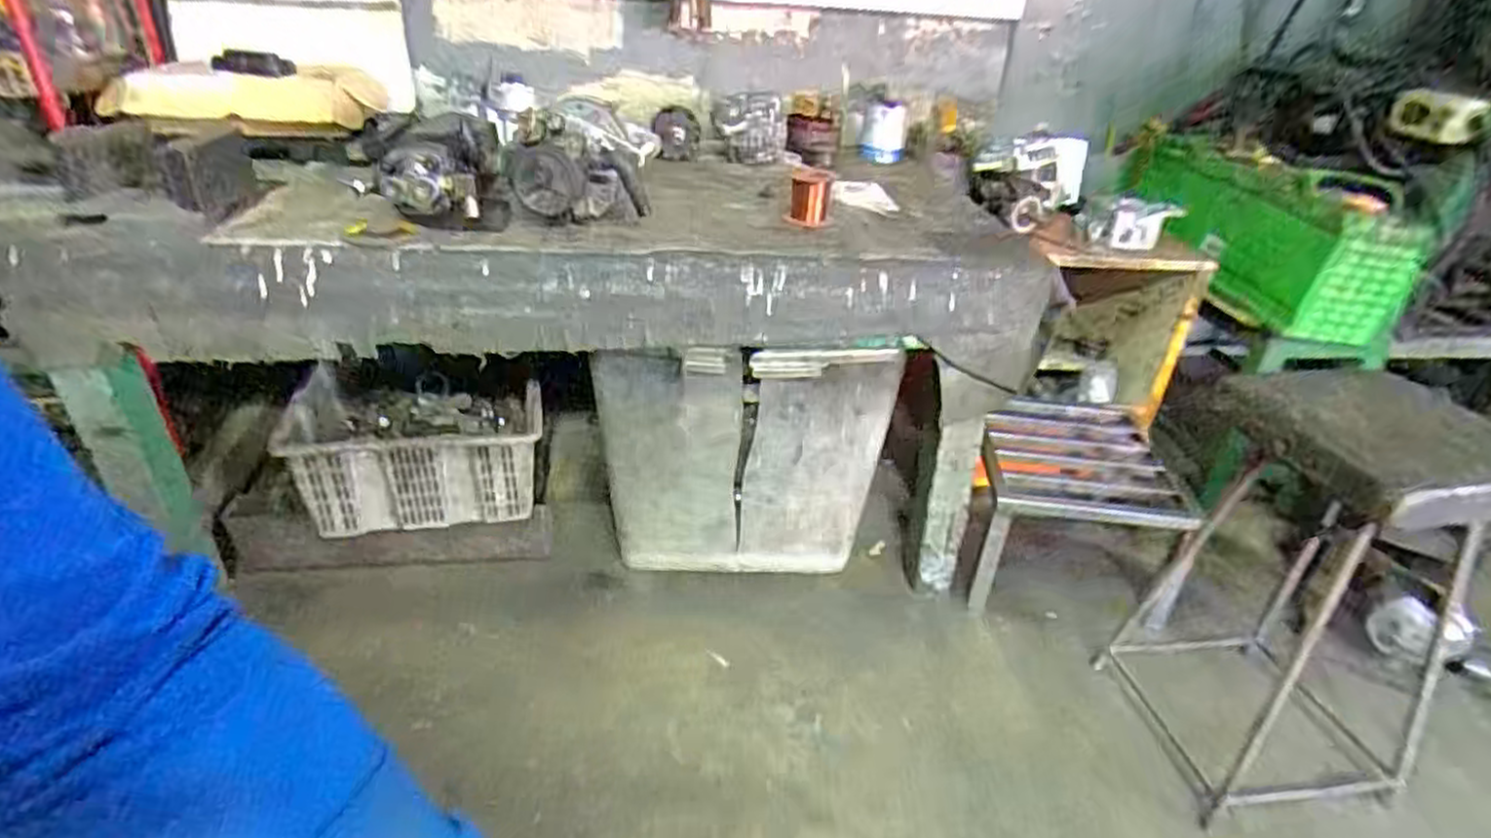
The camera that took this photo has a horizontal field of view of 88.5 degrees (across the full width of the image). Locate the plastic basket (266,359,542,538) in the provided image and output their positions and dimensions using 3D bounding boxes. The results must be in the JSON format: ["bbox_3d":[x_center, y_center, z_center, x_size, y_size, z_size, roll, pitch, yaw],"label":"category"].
[{"bbox_3d":[-0.498,0.034,1.177,0.354,0.150,0.263,-4,31,-12],"label":"plastic basket"}]

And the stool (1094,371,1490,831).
[{"bbox_3d":[0.684,0.192,0.935,0.274,0.502,0.290,-3,31,-10],"label":"stool"}]

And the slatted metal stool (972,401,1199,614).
[{"bbox_3d":[0.535,0.122,1.303,0.297,0.240,0.371,7,30,6],"label":"slatted metal stool"}]

